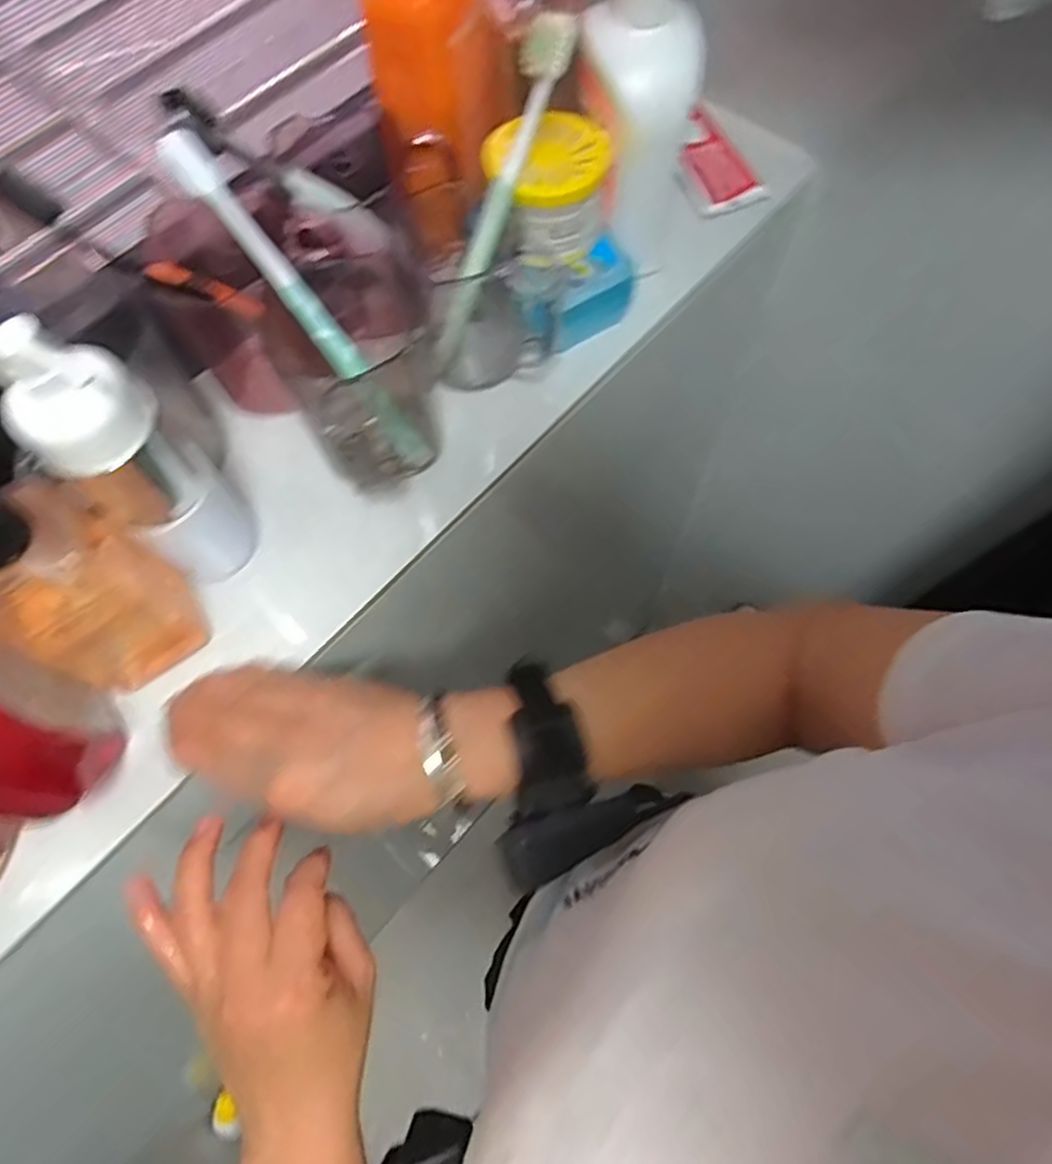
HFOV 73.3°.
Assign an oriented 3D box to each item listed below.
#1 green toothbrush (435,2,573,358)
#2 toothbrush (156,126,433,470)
[{"bbox_3d":[-0.018,-0.198,0.376,0.019,0.175,0.014,42,40,16],"label":"green toothbrush"},{"bbox_3d":[-0.106,-0.132,0.359,0.019,0.186,0.010,-50,38,-16],"label":"toothbrush"}]

